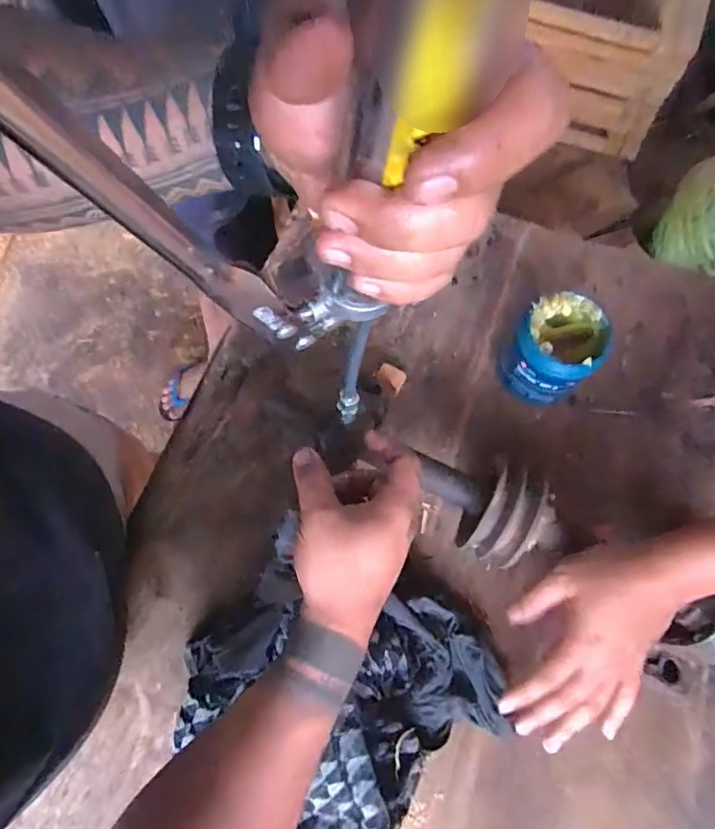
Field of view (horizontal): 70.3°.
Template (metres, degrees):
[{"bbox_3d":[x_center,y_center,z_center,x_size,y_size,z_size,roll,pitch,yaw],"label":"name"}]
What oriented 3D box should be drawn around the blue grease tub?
[{"bbox_3d":[0.203,-0.066,0.534,0.087,0.094,0.091,0,71,0],"label":"blue grease tub"}]

